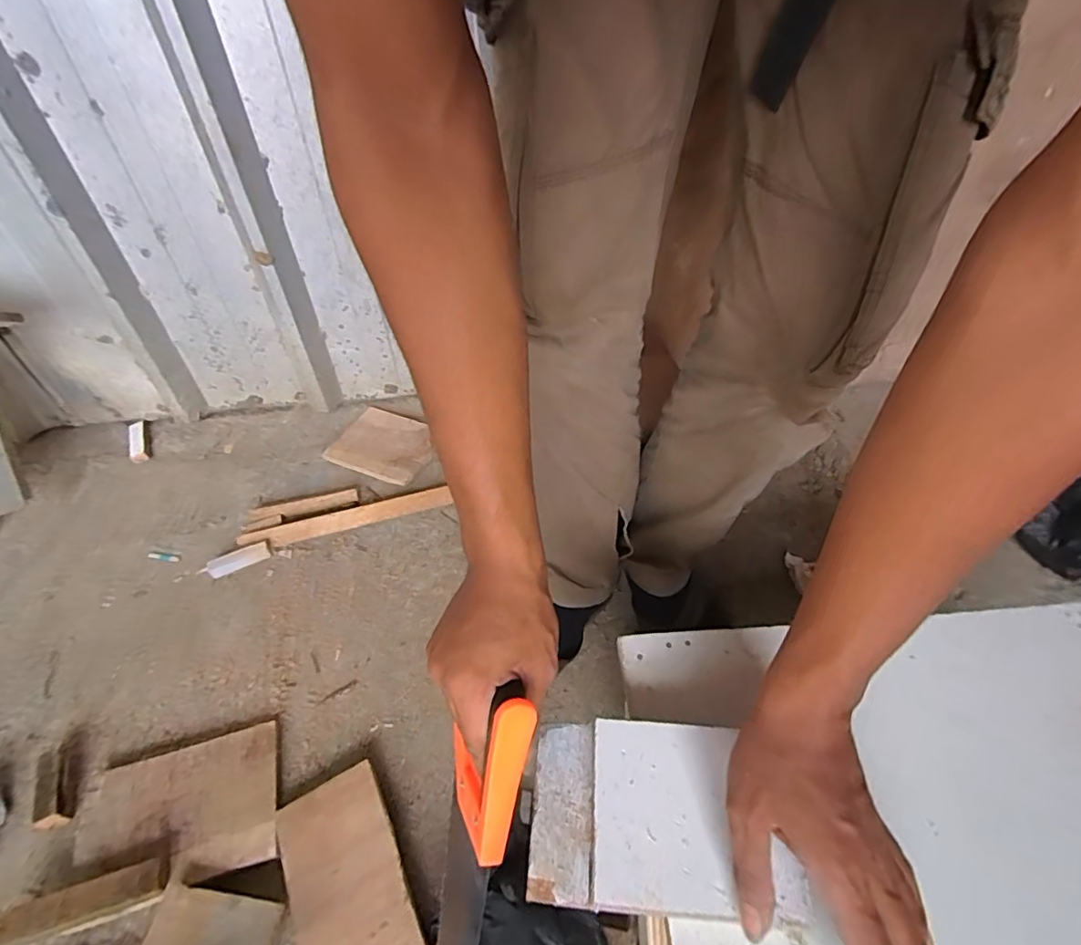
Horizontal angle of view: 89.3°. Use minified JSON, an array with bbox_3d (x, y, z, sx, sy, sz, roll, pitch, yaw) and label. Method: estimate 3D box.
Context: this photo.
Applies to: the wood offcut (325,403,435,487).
[{"bbox_3d":[-0.280,-0.052,0.987,0.178,0.011,0.139,19,50,18],"label":"wood offcut"}]

